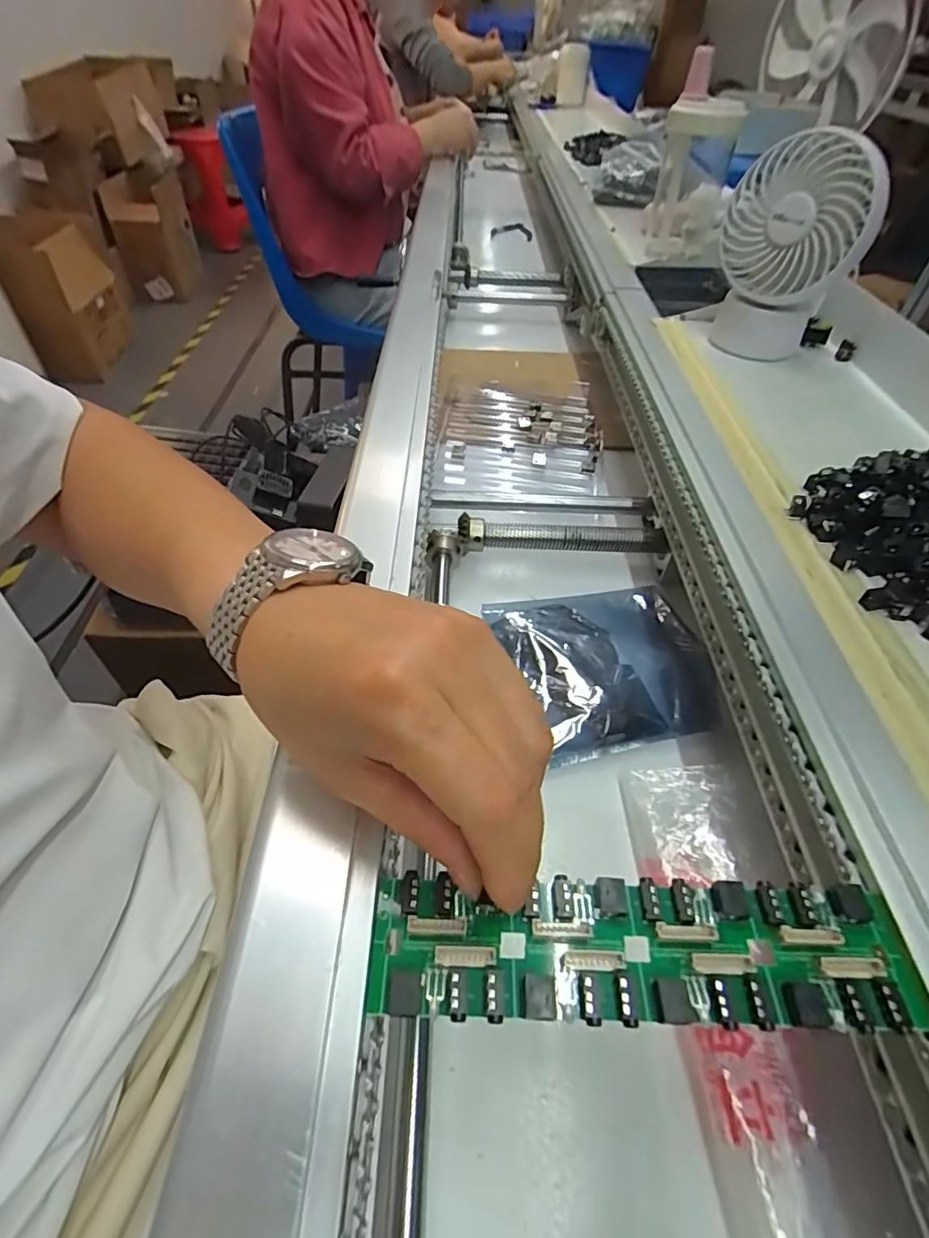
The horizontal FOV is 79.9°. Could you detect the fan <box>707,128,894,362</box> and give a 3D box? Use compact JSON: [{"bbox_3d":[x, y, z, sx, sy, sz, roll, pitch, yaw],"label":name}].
[{"bbox_3d":[0.278,-0.319,0.482,0.111,0.152,0.087,17,50,13],"label":"fan"}]

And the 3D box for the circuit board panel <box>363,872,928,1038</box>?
[{"bbox_3d":[0.061,0.114,0.193,0.184,0.009,0.044,1,48,-1],"label":"circuit board panel"}]

